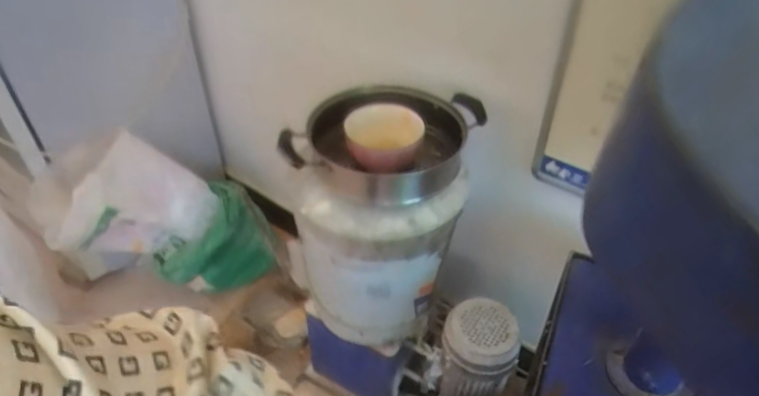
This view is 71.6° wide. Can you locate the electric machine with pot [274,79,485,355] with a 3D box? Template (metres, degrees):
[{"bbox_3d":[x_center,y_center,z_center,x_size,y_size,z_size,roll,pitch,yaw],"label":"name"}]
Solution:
[{"bbox_3d":[-0.009,0.063,1.110,0.338,0.504,0.309,12,42,14],"label":"electric machine with pot"}]

